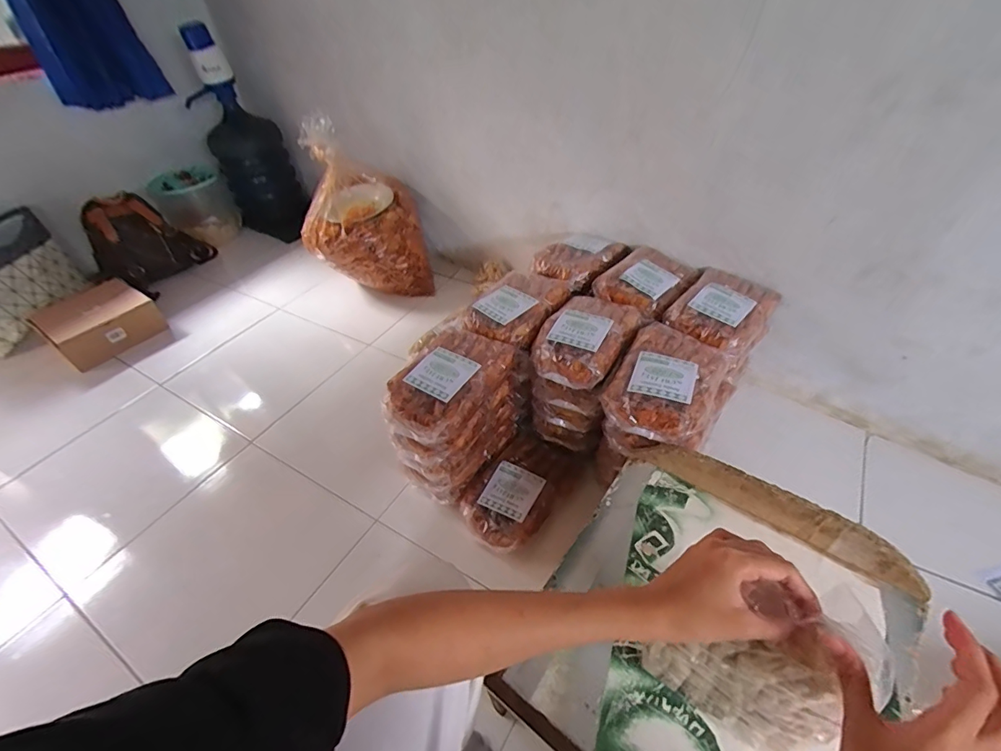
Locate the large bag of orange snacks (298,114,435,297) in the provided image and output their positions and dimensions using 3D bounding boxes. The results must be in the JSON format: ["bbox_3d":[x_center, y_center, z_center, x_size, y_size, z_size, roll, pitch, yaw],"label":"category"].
[{"bbox_3d":[-0.417,-0.481,1.377,0.353,0.433,0.248,-7,44,-2],"label":"large bag of orange snacks"}]

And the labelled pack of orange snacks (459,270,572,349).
[{"bbox_3d":[0.037,-0.149,0.935,0.158,0.045,0.234,17,48,22],"label":"labelled pack of orange snacks"}]

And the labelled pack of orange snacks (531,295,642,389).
[{"bbox_3d":[0.164,-0.080,0.860,0.149,0.045,0.238,21,49,24],"label":"labelled pack of orange snacks"}]

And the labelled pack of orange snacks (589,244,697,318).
[{"bbox_3d":[0.317,-0.210,0.973,0.157,0.039,0.216,27,52,29],"label":"labelled pack of orange snacks"}]

